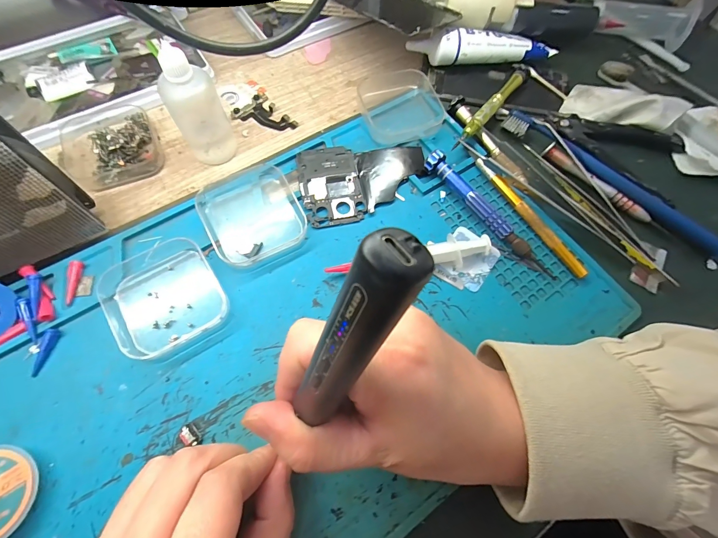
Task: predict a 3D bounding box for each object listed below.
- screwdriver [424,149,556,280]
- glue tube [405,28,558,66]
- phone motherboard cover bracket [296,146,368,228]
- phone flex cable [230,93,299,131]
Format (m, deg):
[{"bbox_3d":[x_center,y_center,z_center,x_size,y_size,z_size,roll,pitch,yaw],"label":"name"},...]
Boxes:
[{"bbox_3d":[0.095,-0.041,0.240,0.012,0.018,0.121,-40,75,-17],"label":"screwdriver"},{"bbox_3d":[0.112,-0.198,0.298,0.133,0.031,0.020,-6,69,-5],"label":"glue tube"},{"bbox_3d":[-0.021,-0.063,0.250,0.045,0.007,0.065,-12,69,-8],"label":"phone motherboard cover bracket"},{"bbox_3d":[-0.081,-0.128,0.278,0.036,0.004,0.046,-40,75,-17],"label":"phone flex cable"}]

